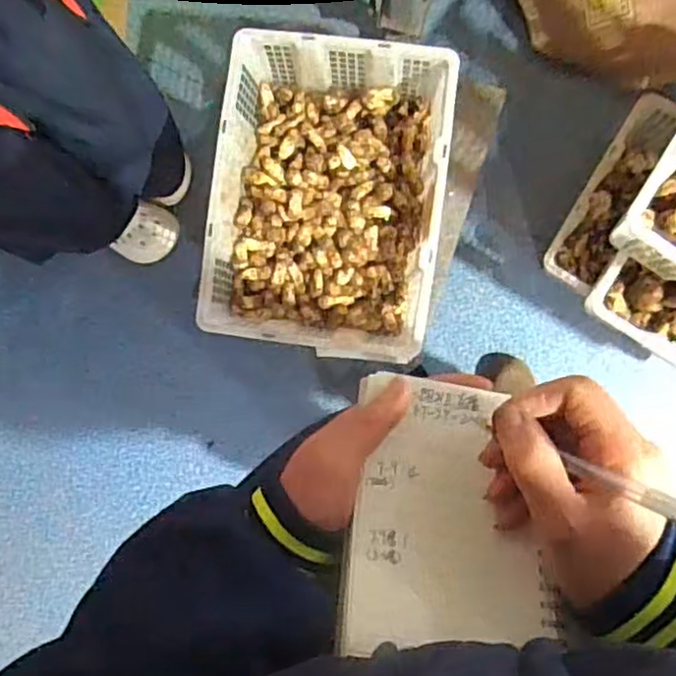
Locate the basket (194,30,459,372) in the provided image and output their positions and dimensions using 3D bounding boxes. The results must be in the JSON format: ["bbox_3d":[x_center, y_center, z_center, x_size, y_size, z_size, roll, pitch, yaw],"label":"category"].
[{"bbox_3d":[-0.015,-0.223,1.103,0.348,0.153,0.475,8,89,3],"label":"basket"}]

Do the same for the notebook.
[{"bbox_3d":[0.056,0.089,0.360,0.104,0.014,0.134,4,65,-10],"label":"notebook"}]

